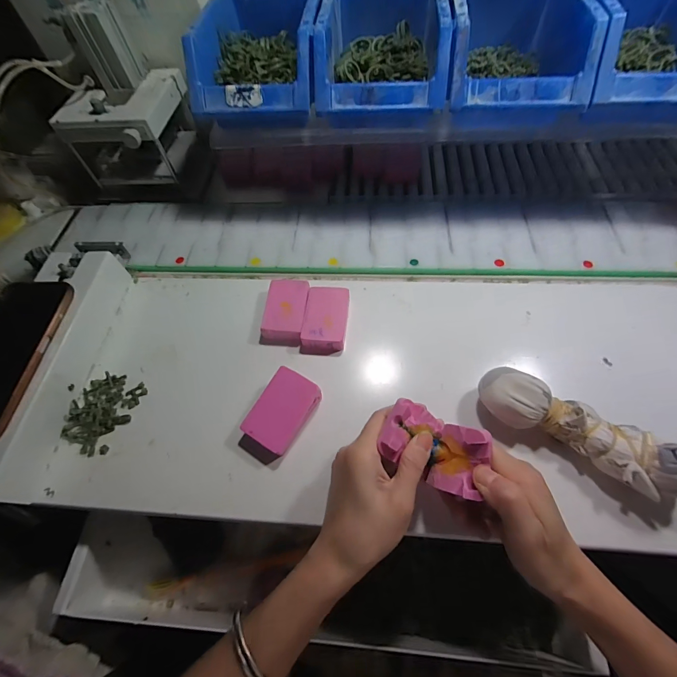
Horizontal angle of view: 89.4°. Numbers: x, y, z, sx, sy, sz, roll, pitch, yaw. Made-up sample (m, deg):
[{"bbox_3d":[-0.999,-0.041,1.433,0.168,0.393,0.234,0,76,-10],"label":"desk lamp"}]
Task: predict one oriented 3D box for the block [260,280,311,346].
[{"bbox_3d":[-0.057,-0.030,0.370,0.044,0.019,0.073,3,60,7],"label":"block"}]

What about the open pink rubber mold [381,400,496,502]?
[{"bbox_3d":[0.069,0.077,0.248,0.072,0.041,0.047,25,67,14],"label":"open pink rubber mold"}]

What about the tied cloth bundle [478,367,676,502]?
[{"bbox_3d":[0.191,0.073,0.279,0.156,0.053,0.045,29,68,18],"label":"tied cloth bundle"}]

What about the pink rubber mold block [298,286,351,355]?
[{"bbox_3d":[-0.013,-0.021,0.363,0.044,0.017,0.076,4,60,8],"label":"pink rubber mold block"}]

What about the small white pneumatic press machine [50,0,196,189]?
[{"bbox_3d":[-0.278,-0.304,0.443,0.127,0.162,0.155,4,62,6],"label":"small white pneumatic press machine"}]

